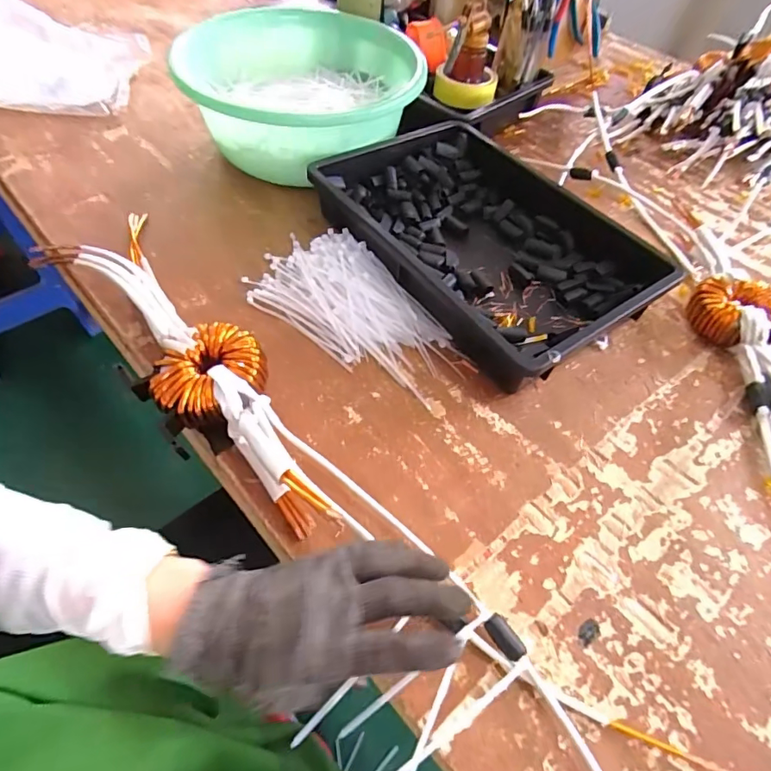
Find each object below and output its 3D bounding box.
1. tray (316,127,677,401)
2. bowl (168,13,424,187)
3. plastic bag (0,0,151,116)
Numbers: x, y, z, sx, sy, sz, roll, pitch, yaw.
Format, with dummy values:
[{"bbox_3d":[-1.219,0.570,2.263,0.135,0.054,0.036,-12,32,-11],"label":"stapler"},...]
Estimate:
[{"bbox_3d":[0.114,-0.172,0.571,0.262,0.067,0.364,-29,60,-24],"label":"tray"},{"bbox_3d":[-0.092,-0.368,0.660,0.261,0.127,0.300,10,53,3],"label":"bowl"},{"bbox_3d":[-0.489,-0.477,0.702,0.261,0.088,0.183,-11,55,-13],"label":"plastic bag"}]

